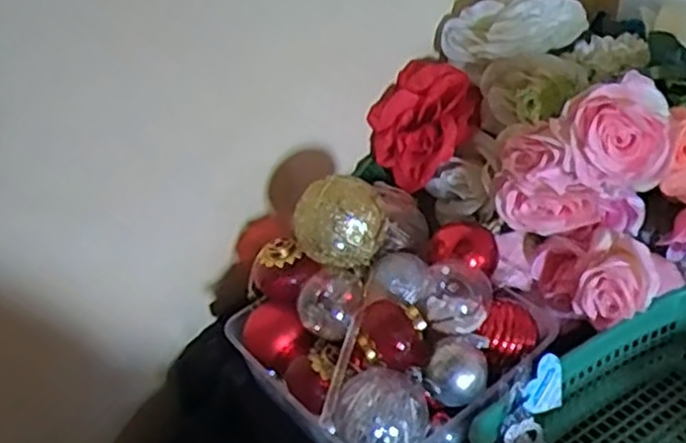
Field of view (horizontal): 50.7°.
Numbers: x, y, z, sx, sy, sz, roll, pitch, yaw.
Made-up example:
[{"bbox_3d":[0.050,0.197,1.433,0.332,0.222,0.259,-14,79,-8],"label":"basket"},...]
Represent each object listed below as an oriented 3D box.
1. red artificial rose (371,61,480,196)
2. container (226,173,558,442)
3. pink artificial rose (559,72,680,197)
[{"bbox_3d":[0.074,-0.085,0.654,0.082,0.093,0.071,-17,39,-15],"label":"red artificial rose"},{"bbox_3d":[0.038,0.067,0.561,0.196,0.141,0.204,-32,45,-30],"label":"container"},{"bbox_3d":[0.197,-0.065,0.529,0.081,0.075,0.051,2,38,9],"label":"pink artificial rose"}]

